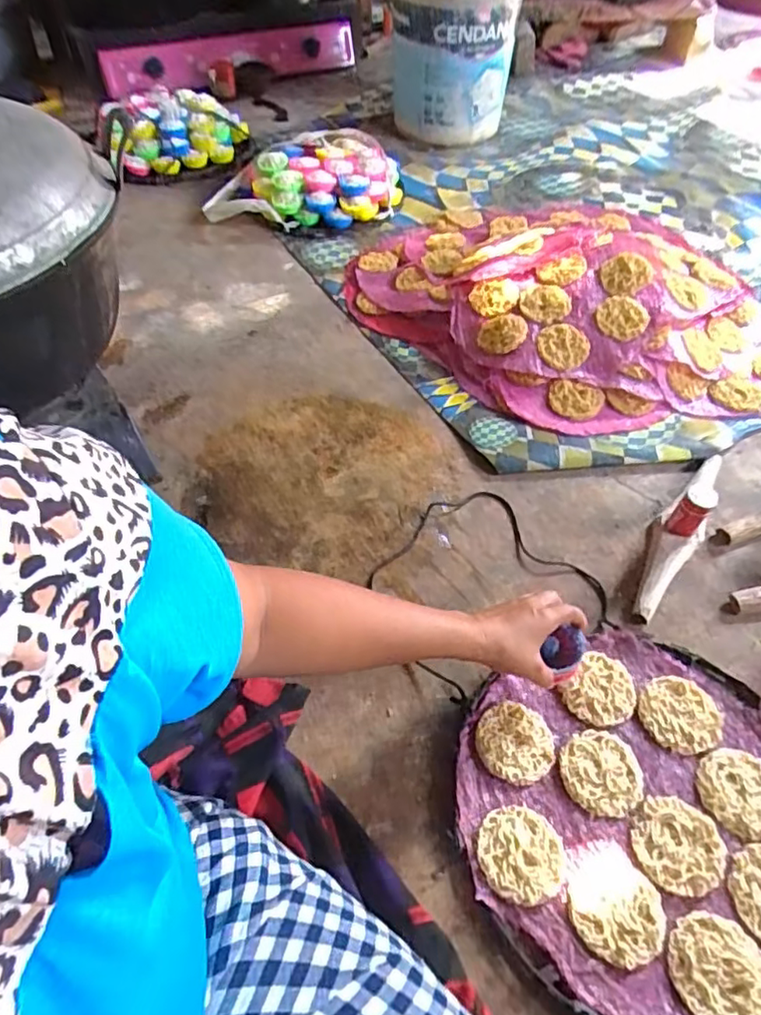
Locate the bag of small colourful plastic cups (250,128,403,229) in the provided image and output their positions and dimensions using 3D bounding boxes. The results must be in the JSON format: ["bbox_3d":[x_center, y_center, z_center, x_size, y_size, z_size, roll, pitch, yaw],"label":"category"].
[{"bbox_3d":[-0.109,-0.704,1.286,0.326,0.124,0.206,-18,55,-11],"label":"bag of small colourful plastic cups"}]

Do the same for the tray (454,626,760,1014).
[{"bbox_3d":[0.253,0.289,0.553,0.337,0.018,0.332,-1,53,1],"label":"tray"}]

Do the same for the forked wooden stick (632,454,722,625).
[{"bbox_3d":[0.380,0.010,0.737,0.052,0.074,0.295,31,60,23],"label":"forked wooden stick"}]

